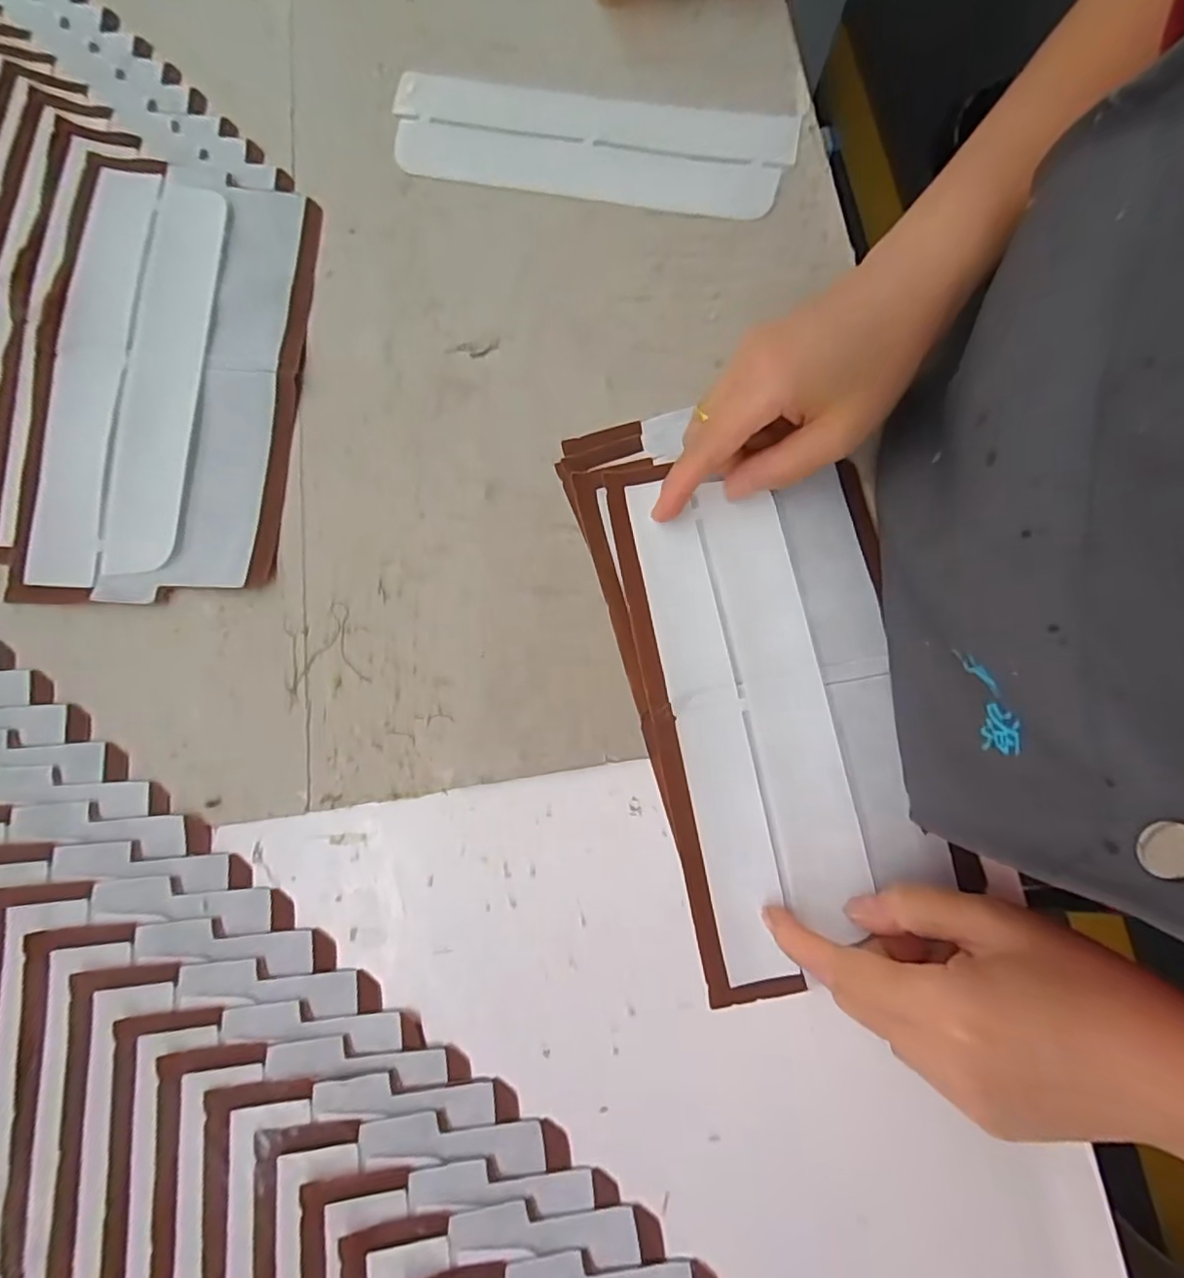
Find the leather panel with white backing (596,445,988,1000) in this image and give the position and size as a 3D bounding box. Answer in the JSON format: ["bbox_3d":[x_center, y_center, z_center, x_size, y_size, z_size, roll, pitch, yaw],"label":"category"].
[{"bbox_3d":[0.086,0.026,0.274,0.117,0.010,0.236,-11,80,1],"label":"leather panel with white backing"}]

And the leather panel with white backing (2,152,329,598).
[{"bbox_3d":[-0.215,-0.137,0.306,0.126,0.011,0.238,2,79,-1],"label":"leather panel with white backing"}]

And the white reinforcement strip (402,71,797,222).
[{"bbox_3d":[-0.001,-0.281,0.339,0.223,0.008,0.069,8,86,2],"label":"white reinforcement strip"}]

